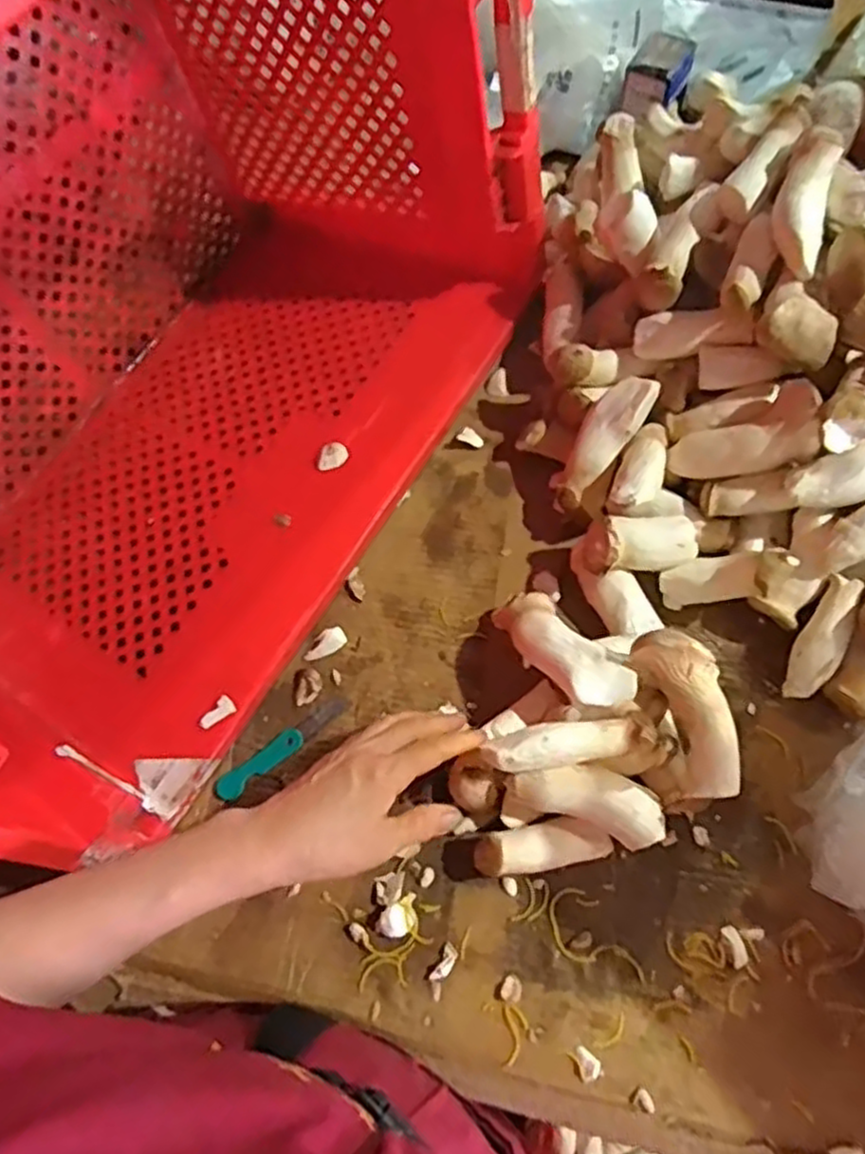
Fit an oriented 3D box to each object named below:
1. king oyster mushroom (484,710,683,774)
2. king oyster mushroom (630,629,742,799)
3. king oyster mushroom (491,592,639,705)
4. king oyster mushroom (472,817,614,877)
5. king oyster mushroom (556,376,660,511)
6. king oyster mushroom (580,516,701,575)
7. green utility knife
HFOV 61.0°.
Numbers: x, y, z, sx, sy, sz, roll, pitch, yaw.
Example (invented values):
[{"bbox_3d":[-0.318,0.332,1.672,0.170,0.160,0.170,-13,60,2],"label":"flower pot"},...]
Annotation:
[{"bbox_3d":[0.096,0.108,0.474,0.120,0.034,0.032,-2,66,-4],"label":"king oyster mushroom"},{"bbox_3d":[0.166,0.086,0.476,0.044,0.039,0.109,-20,87,-6],"label":"king oyster mushroom"},{"bbox_3d":[0.088,0.050,0.524,0.045,0.045,0.135,-34,37,-11],"label":"king oyster mushroom"},{"bbox_3d":[0.073,0.182,0.495,0.089,0.032,0.028,-10,66,-1],"label":"king oyster mushroom"},{"bbox_3d":[0.133,-0.108,0.583,0.036,0.029,0.112,39,106,18],"label":"king oyster mushroom"},{"bbox_3d":[0.156,-0.025,0.554,0.084,0.035,0.039,-10,66,-1],"label":"king oyster mushroom"},{"bbox_3d":[-0.112,0.125,0.548,0.111,0.008,0.017,-38,69,-13],"label":"green utility knife"}]

